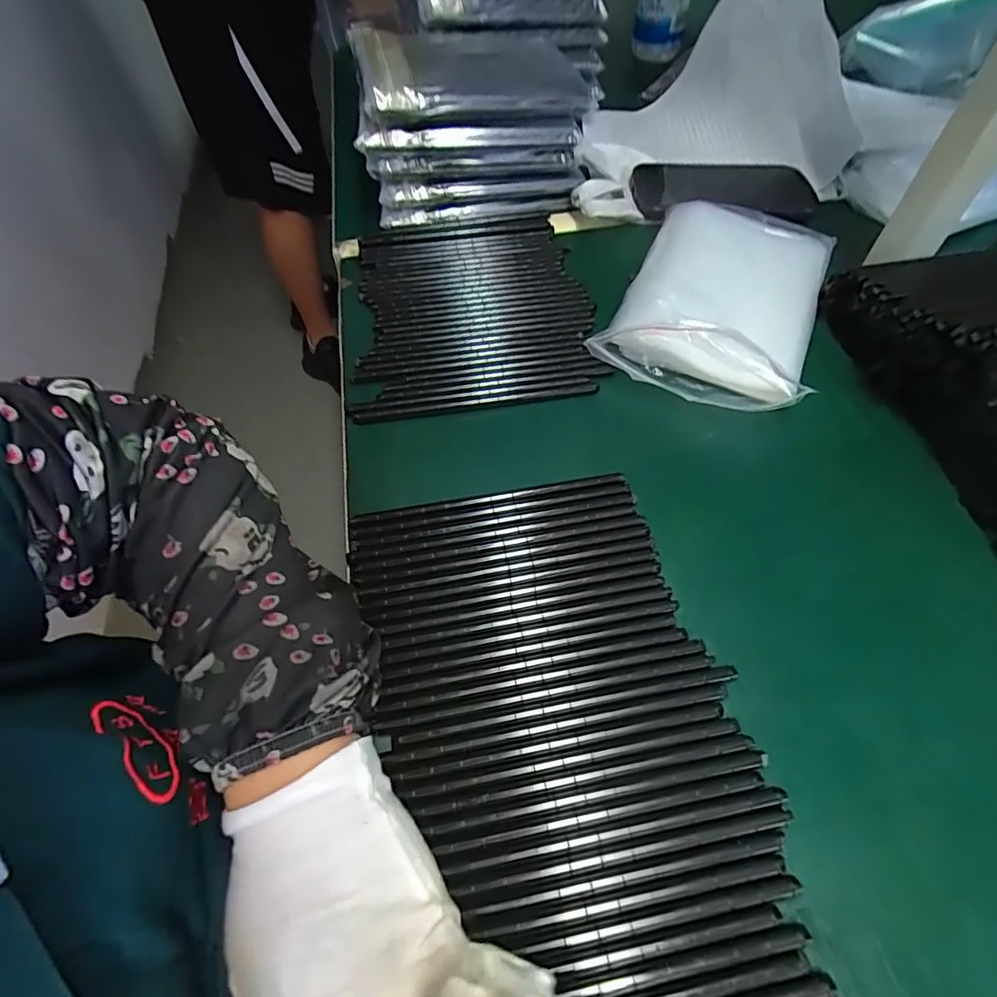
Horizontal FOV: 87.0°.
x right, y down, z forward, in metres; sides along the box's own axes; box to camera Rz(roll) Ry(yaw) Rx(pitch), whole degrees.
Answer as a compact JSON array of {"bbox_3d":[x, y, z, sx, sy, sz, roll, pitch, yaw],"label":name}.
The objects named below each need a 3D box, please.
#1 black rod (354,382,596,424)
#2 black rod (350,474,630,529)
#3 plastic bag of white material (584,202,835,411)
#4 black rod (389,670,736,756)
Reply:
[{"bbox_3d":[-0.015,-0.069,0.379,0.175,0.005,0.010,-8,57,-4],"label":"black rod"},{"bbox_3d":[-0.005,0.000,0.326,0.170,0.004,0.008,-10,57,-5],"label":"black rod"},{"bbox_3d":[0.171,-0.160,0.405,0.146,0.046,0.217,19,59,13],"label":"plastic bag of white material"},{"bbox_3d":[0.035,0.102,0.258,0.173,0.004,0.008,-10,57,-5],"label":"black rod"}]

